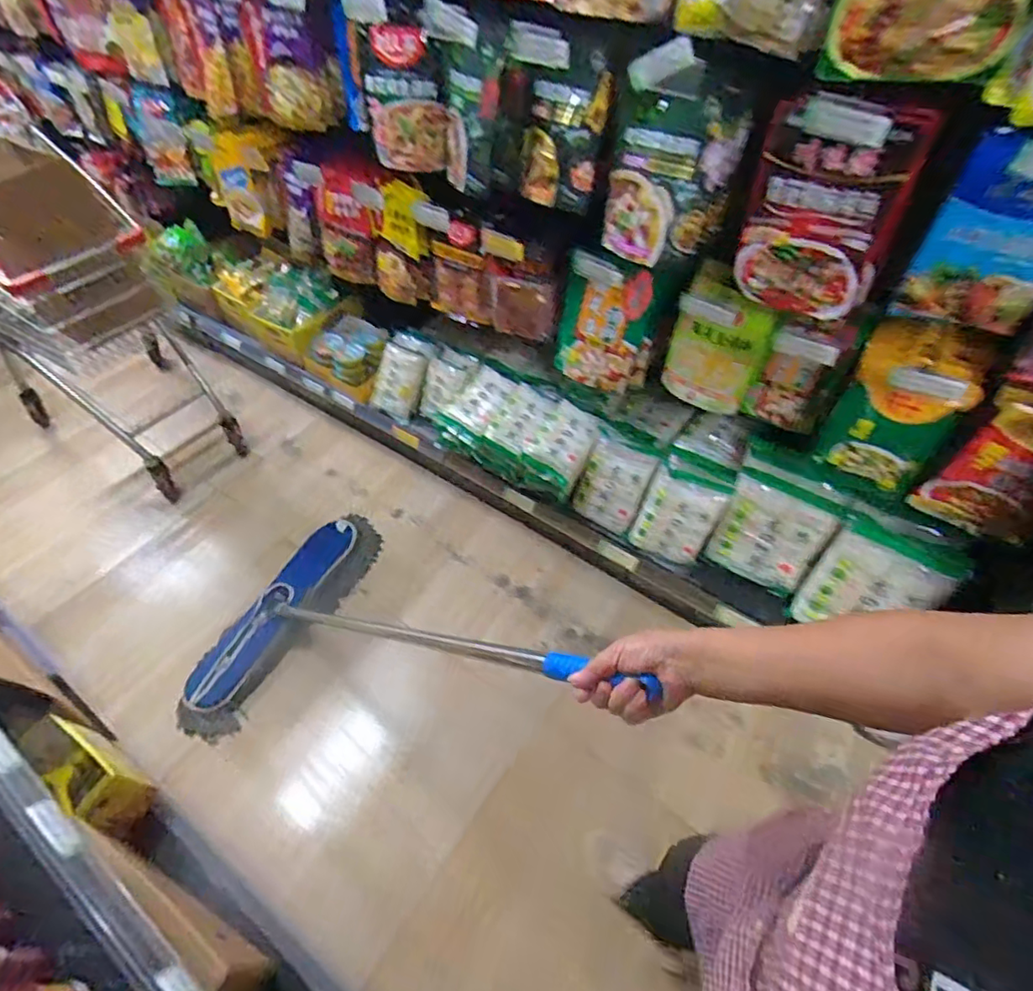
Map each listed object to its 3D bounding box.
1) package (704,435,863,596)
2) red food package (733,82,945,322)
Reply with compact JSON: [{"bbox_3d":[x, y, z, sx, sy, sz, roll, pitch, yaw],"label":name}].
[{"bbox_3d":[0.595,0.055,1.303,0.229,0.262,0.160,27,56,21],"label":"package"},{"bbox_3d":[0.447,-0.420,0.841,0.201,0.287,0.043,27,56,21],"label":"red food package"}]

